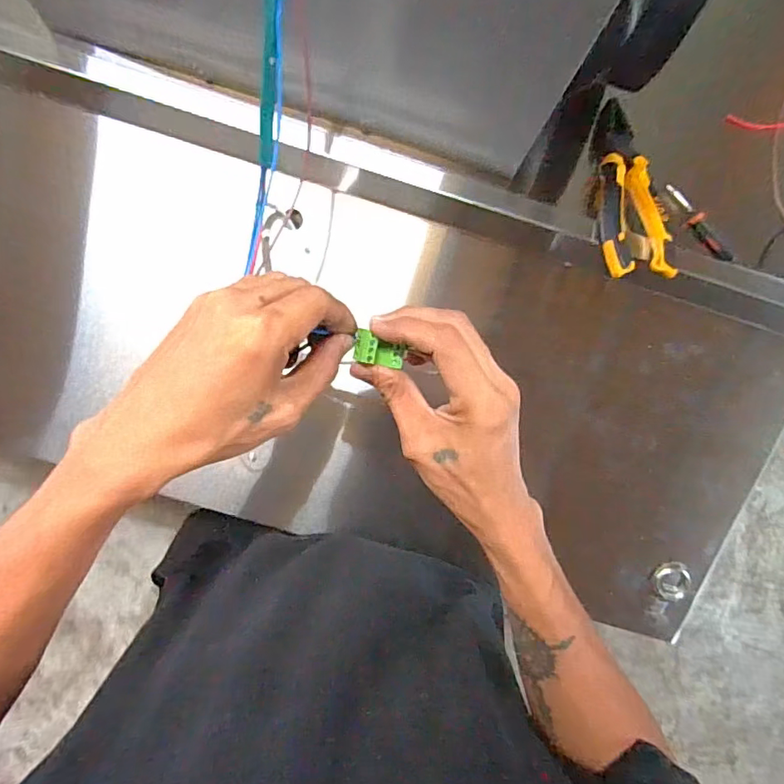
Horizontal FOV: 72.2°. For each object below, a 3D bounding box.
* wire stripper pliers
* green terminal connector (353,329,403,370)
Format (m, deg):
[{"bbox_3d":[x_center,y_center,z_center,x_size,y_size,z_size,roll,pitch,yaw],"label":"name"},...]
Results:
[{"bbox_3d":[0.194,-0.165,0.440,0.052,0.034,0.148,0,84,-1],"label":"wire stripper pliers"},{"bbox_3d":[-0.008,-0.026,0.332,0.030,0.008,0.019,11,84,-4],"label":"green terminal connector"}]

